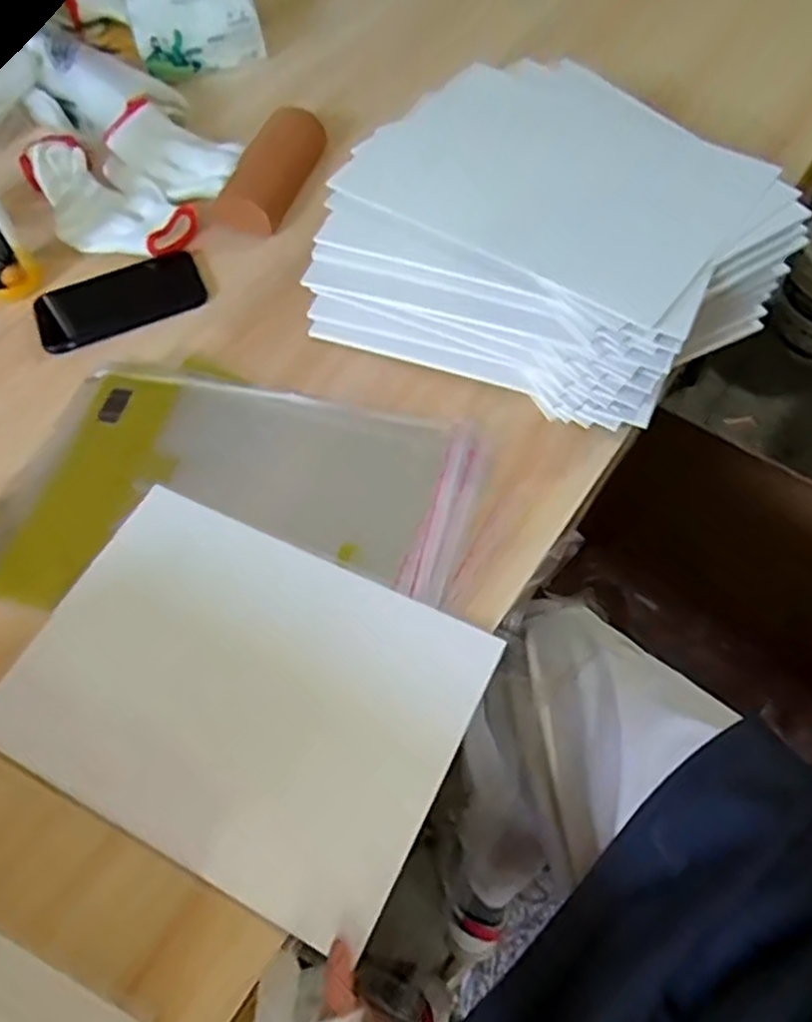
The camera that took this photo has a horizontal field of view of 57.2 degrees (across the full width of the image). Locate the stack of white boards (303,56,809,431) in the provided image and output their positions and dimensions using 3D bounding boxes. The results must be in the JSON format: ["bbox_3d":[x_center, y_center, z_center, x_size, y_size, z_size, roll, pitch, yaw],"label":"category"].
[{"bbox_3d":[0.120,-0.229,0.624,0.365,0.125,0.272,23,63,14],"label":"stack of white boards"}]

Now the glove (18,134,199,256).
[{"bbox_3d":[-0.310,-0.312,0.738,0.220,0.030,0.101,33,67,21],"label":"glove"}]

